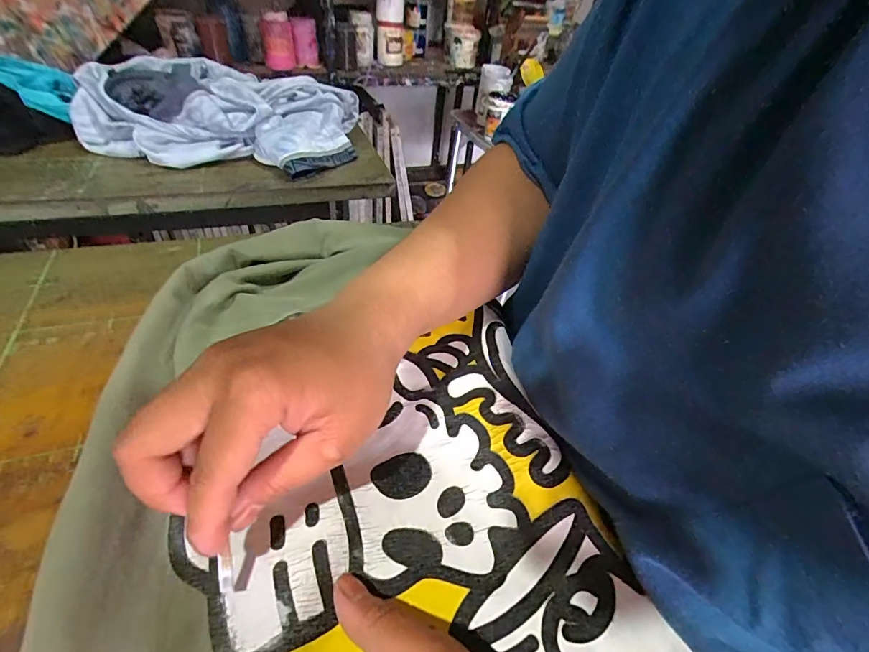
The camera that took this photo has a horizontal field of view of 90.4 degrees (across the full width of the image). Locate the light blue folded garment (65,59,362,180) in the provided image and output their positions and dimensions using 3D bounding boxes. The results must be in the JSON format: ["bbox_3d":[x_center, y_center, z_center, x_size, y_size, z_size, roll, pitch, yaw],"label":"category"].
[{"bbox_3d":[-0.249,-0.251,0.507,0.300,0.062,0.189,9,42,2],"label":"light blue folded garment"}]

